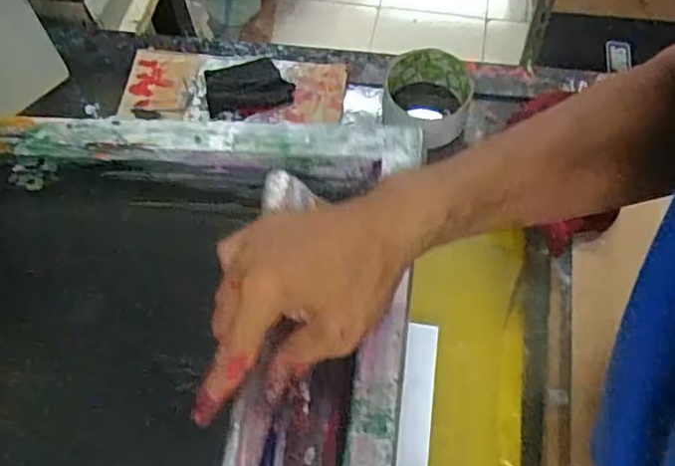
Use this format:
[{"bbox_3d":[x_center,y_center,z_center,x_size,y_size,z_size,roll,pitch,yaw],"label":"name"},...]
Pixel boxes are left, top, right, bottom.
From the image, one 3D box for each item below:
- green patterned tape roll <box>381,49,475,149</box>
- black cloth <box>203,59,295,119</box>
[{"bbox_3d":[0.084,-0.127,0.595,0.079,0.048,0.076,-1,62,1],"label":"green patterned tape roll"},{"bbox_3d":[-0.088,-0.148,0.625,0.083,0.019,0.064,-9,61,-5],"label":"black cloth"}]

